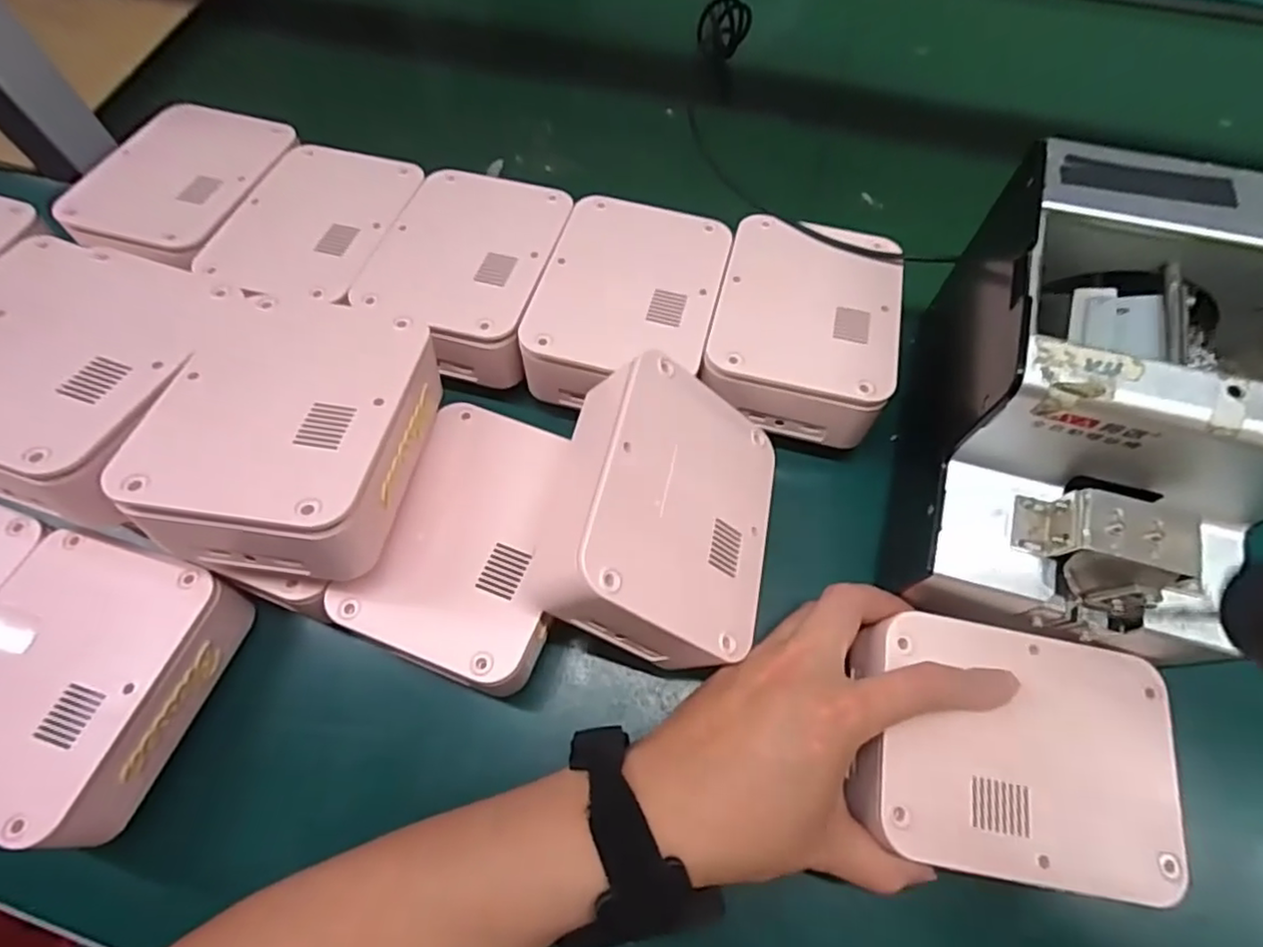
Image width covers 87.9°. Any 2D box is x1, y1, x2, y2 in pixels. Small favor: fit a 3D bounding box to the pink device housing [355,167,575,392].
[{"bbox_3d":[-0.096,-0.126,0.390,0.100,0.041,0.130,12,67,7],"label":"pink device housing"}]

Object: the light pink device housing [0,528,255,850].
[{"bbox_3d":[-0.268,0.097,0.314,0.105,0.047,0.126,14,67,8],"label":"light pink device housing"}]

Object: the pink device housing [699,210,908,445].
[{"bbox_3d":[0.098,-0.087,0.369,0.097,0.037,0.130,12,67,7],"label":"pink device housing"}]

